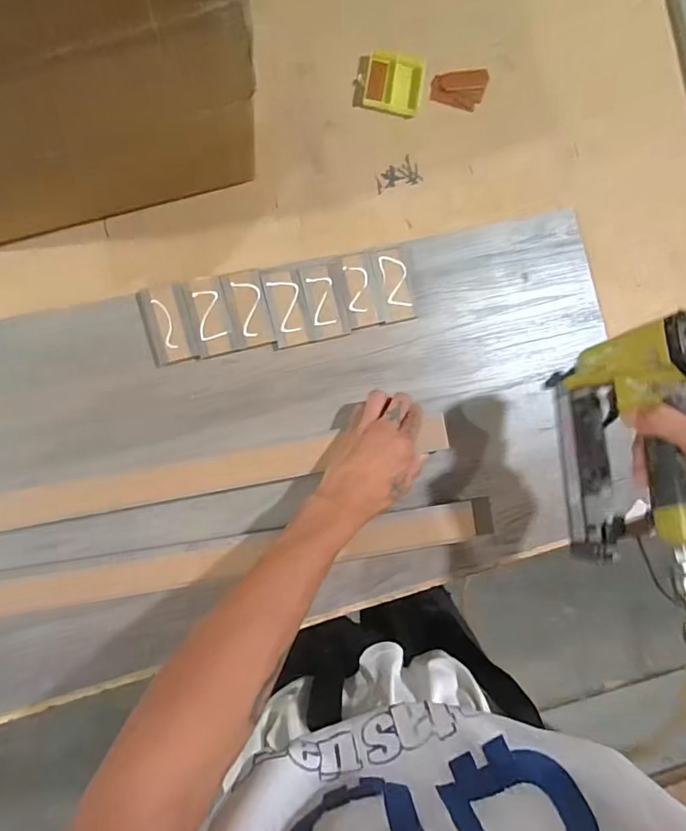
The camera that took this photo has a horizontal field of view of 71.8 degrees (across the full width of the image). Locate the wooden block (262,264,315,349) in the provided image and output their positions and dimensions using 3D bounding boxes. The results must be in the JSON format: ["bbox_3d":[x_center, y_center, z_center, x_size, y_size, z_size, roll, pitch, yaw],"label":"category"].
[{"bbox_3d":[-0.059,-0.113,0.501,0.039,0.013,0.083,-13,87,-8],"label":"wooden block"}]

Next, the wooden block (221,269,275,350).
[{"bbox_3d":[-0.099,-0.110,0.497,0.041,0.015,0.078,-13,87,-8],"label":"wooden block"}]

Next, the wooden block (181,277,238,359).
[{"bbox_3d":[-0.137,-0.101,0.490,0.039,0.014,0.080,-15,87,-8],"label":"wooden block"}]

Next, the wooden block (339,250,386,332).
[{"bbox_3d":[0.020,-0.136,0.513,0.037,0.009,0.079,-10,86,-8],"label":"wooden block"}]

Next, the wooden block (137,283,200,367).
[{"bbox_3d":[-0.176,-0.092,0.483,0.044,0.017,0.078,-15,87,-8],"label":"wooden block"}]

